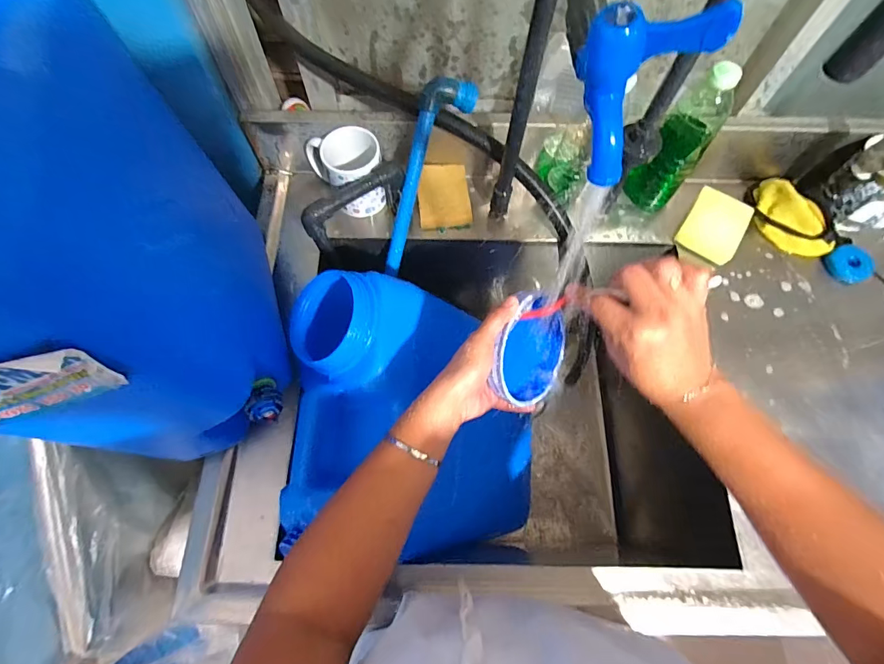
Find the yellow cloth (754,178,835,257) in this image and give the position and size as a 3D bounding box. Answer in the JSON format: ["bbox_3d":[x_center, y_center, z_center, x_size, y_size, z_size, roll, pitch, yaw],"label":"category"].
[{"bbox_3d":[0.505,-0.168,0.619,0.076,0.053,0.136,-29,70,-12],"label":"yellow cloth"}]

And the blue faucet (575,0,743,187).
[{"bbox_3d":[0.103,-0.134,0.237,0.042,0.087,0.050,-32,71,-13],"label":"blue faucet"}]

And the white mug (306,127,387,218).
[{"bbox_3d":[-0.134,-0.222,0.608,0.107,0.100,0.076,-5,67,-3],"label":"white mug"}]

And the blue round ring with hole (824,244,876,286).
[{"bbox_3d":[0.572,-0.095,0.604,0.047,0.023,0.054,-27,70,-12],"label":"blue round ring with hole"}]

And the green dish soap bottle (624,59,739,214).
[{"bbox_3d":[0.313,-0.250,0.572,0.070,0.207,0.046,34,71,12],"label":"green dish soap bottle"}]

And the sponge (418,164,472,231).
[{"bbox_3d":[0.004,-0.199,0.634,0.077,0.052,0.090,-3,67,-2],"label":"sponge"}]

